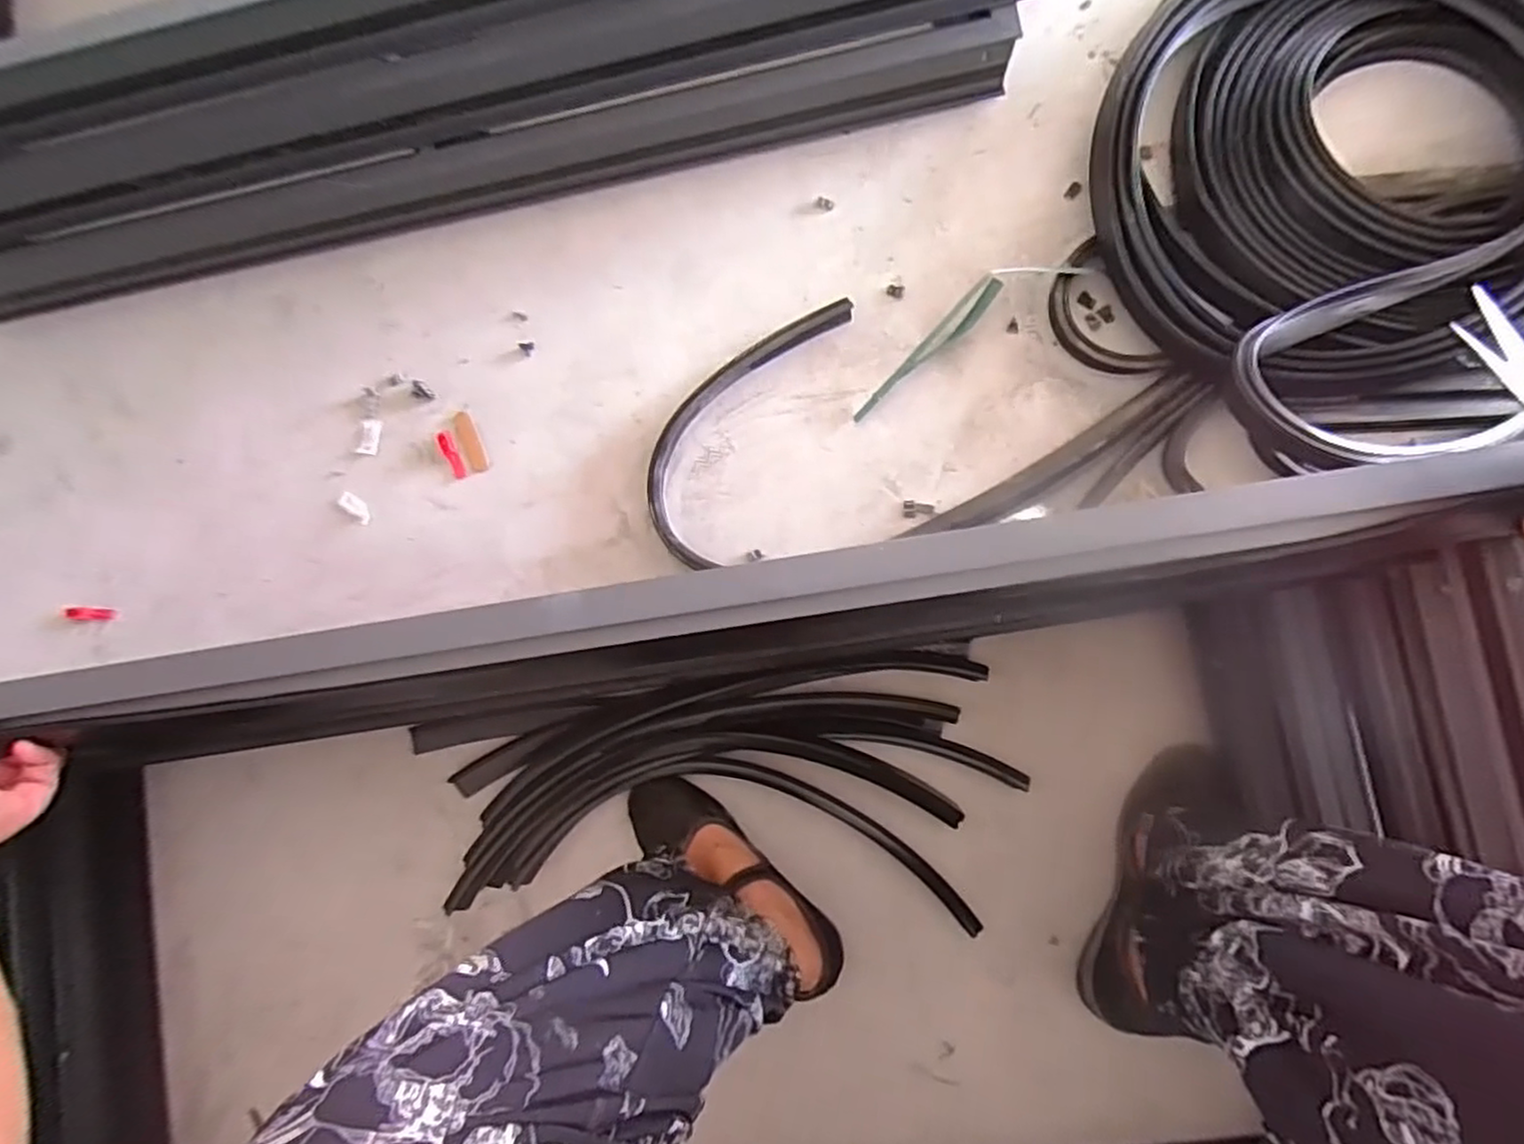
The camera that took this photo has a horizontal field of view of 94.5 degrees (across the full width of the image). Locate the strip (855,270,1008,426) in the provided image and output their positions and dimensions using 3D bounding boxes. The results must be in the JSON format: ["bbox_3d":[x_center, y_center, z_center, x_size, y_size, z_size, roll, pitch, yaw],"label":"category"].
[{"bbox_3d":[0.163,-0.221,0.709,0.183,0.023,0.025,-43,82,17],"label":"strip"}]

